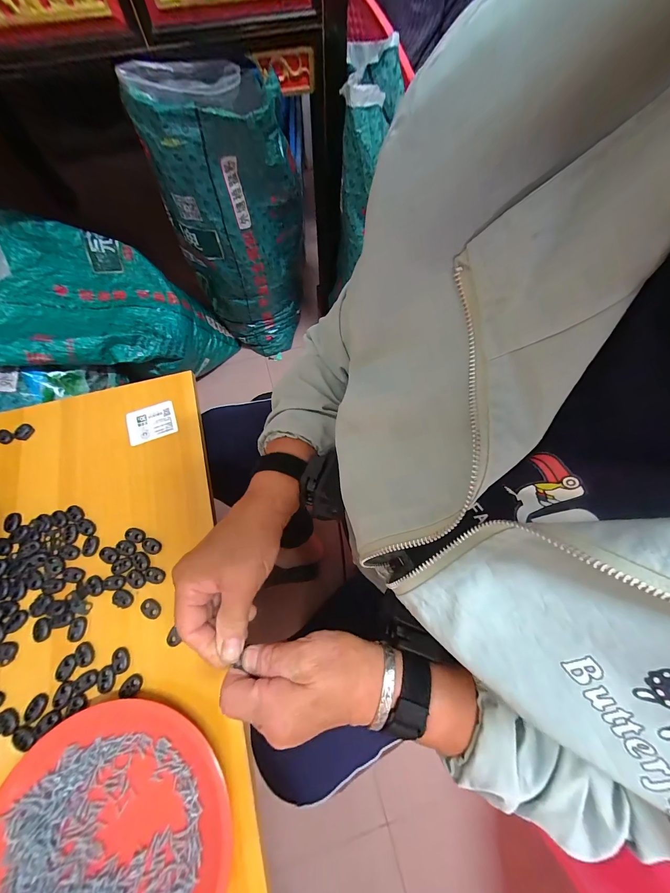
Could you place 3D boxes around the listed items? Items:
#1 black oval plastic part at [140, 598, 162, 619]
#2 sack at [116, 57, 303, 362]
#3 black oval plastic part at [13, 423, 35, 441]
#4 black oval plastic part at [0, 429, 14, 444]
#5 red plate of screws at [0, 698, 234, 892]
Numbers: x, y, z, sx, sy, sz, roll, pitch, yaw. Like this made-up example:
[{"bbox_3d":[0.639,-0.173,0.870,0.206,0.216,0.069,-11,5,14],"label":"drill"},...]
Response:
[{"bbox_3d":[-0.191,0.168,0.322,0.022,0.004,0.016,28,70,11],"label":"black oval plastic part"},{"bbox_3d":[-0.222,-0.493,0.788,0.302,0.614,0.153,-15,69,-6],"label":"sack"},{"bbox_3d":[-0.395,-0.019,0.397,0.021,0.004,0.022,20,69,7],"label":"black oval plastic part"},{"bbox_3d":[-0.415,-0.012,0.392,0.023,0.004,0.016,38,73,14],"label":"black oval plastic part"},{"bbox_3d":[-0.185,0.325,0.247,0.189,0.024,0.184,0,68,0],"label":"red plate of screws"}]

